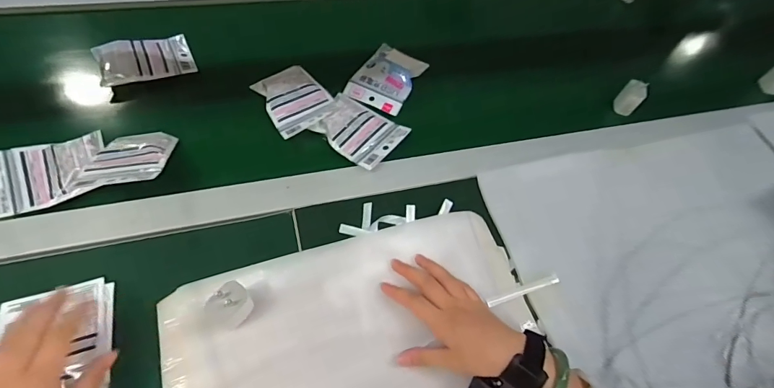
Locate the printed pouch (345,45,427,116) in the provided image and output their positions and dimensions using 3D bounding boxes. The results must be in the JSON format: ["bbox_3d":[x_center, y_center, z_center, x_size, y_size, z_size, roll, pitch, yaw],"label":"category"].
[{"bbox_3d":[0.000,-0.197,0.678,0.097,0.027,0.130,25,60,14],"label":"printed pouch"}]

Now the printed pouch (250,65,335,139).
[{"bbox_3d":[-0.138,-0.146,0.619,0.093,0.029,0.112,-27,62,-18],"label":"printed pouch"}]

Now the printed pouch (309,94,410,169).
[{"bbox_3d":[-0.044,-0.101,0.603,0.127,0.017,0.093,33,62,18],"label":"printed pouch"}]

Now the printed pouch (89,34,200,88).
[{"bbox_3d":[-0.373,-0.210,0.628,0.128,0.033,0.082,-22,60,-15],"label":"printed pouch"}]

